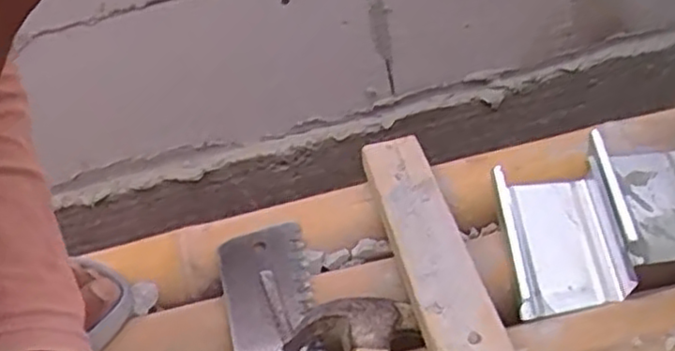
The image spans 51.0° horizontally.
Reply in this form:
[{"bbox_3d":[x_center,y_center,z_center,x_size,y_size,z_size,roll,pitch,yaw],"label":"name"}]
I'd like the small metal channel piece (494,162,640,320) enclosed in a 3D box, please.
[{"bbox_3d":[0.161,0.047,0.524,0.082,0.061,0.104,-8,44,-1],"label":"small metal channel piece"}]

